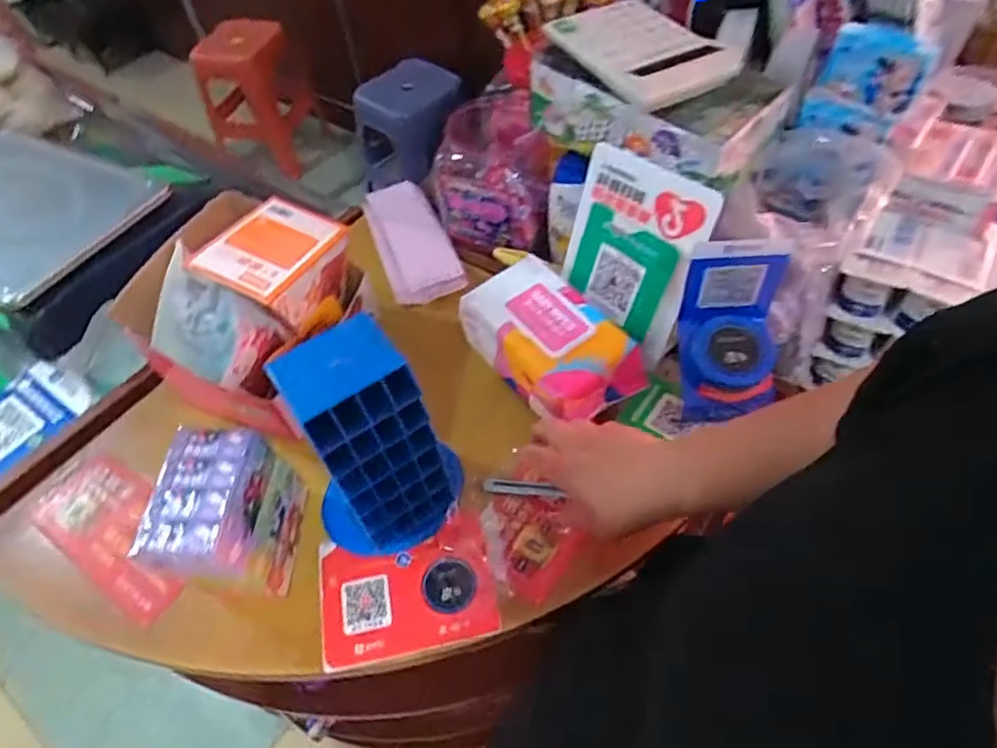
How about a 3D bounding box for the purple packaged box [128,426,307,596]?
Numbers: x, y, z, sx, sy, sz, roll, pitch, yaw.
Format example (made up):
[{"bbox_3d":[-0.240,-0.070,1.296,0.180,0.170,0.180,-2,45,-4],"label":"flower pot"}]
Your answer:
[{"bbox_3d":[-0.230,0.131,0.541,0.069,0.146,0.116,-1,53,4],"label":"purple packaged box"}]

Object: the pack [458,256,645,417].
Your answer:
[{"bbox_3d":[0.053,-0.038,0.668,0.117,0.074,0.186,-39,59,-22],"label":"pack"}]

